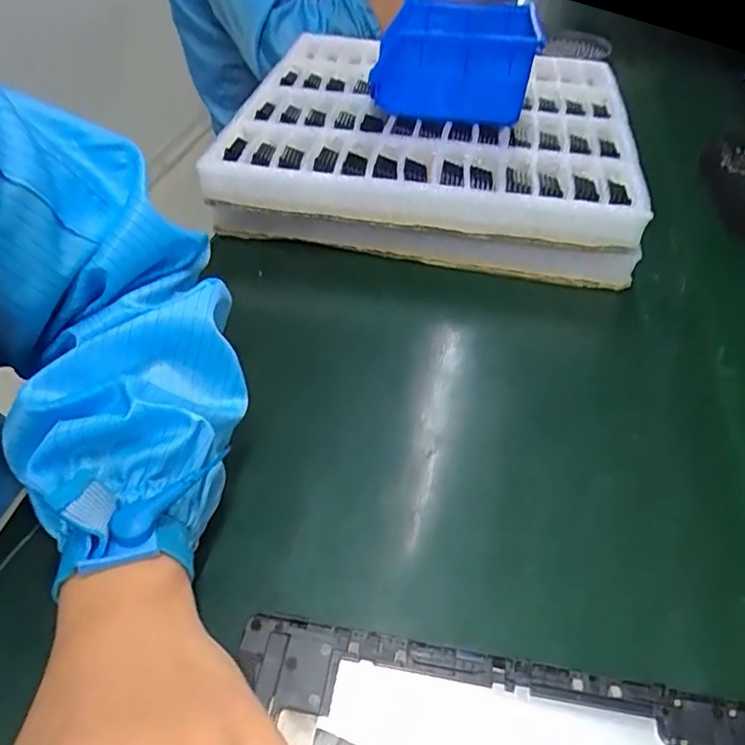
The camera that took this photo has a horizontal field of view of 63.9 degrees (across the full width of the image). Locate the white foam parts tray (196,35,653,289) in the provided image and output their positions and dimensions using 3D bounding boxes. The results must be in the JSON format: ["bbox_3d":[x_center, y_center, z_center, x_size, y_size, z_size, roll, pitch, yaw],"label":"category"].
[{"bbox_3d":[0.053,-0.198,0.520,0.323,0.072,0.259,9,45,7],"label":"white foam parts tray"}]

